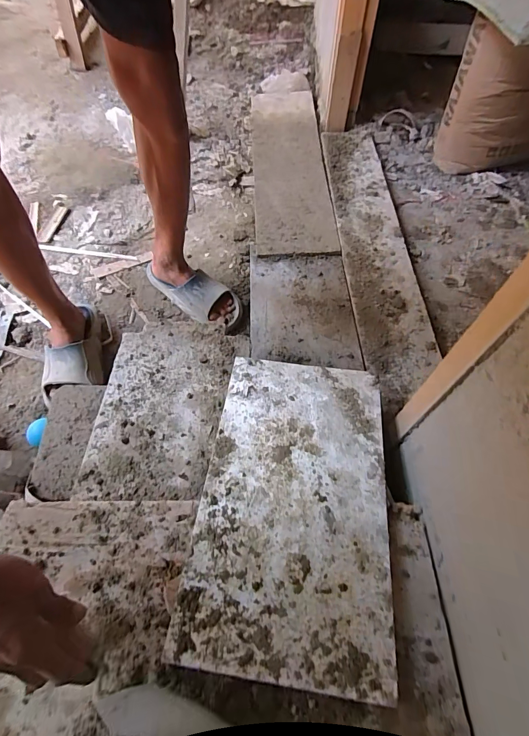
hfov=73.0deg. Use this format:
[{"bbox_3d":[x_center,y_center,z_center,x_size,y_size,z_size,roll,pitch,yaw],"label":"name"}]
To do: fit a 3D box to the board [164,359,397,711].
[{"bbox_3d":[0.039,0.164,0.502,0.250,0.006,0.416,5,53,6],"label":"board"}]

